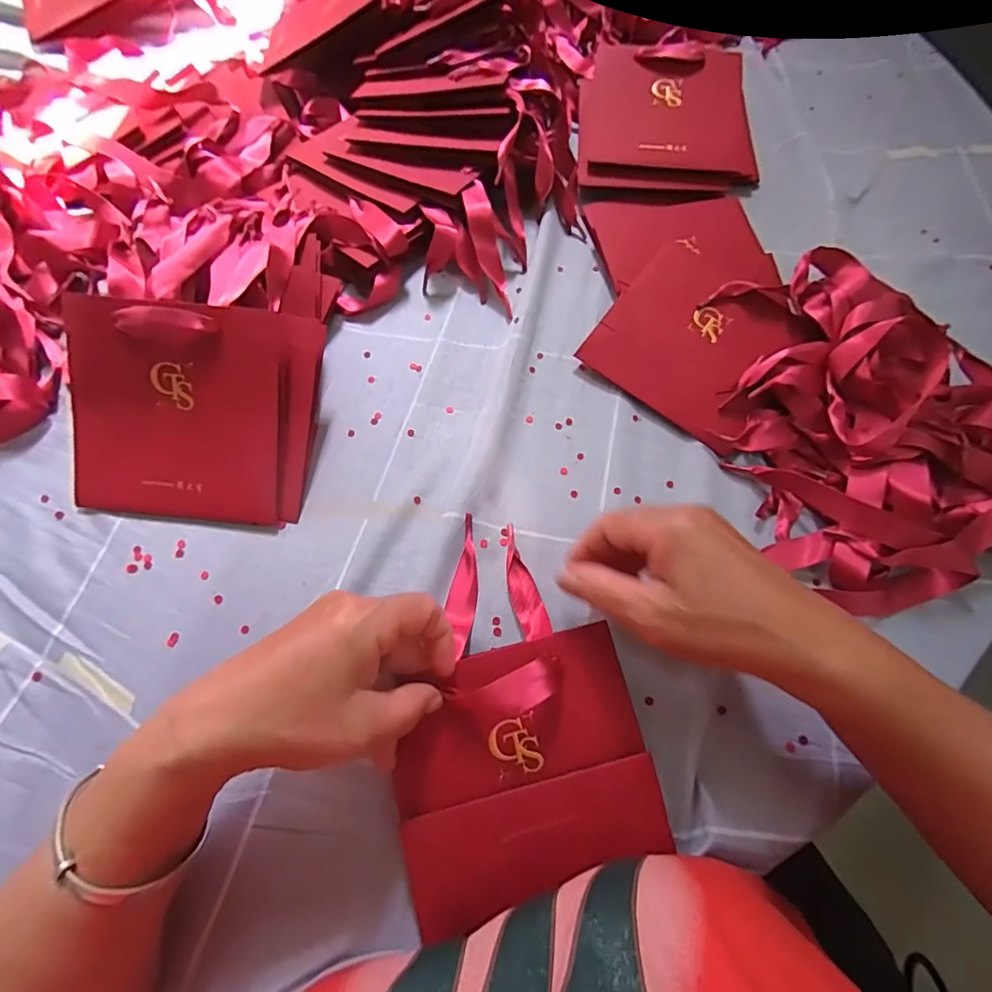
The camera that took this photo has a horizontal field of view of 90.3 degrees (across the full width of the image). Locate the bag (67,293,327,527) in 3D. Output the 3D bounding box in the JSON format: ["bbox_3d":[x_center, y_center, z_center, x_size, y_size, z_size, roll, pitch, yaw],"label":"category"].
[{"bbox_3d":[-0.204,-0.054,0.328,0.148,0.028,0.138,7,102,1],"label":"bag"}]

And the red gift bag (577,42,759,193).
[{"bbox_3d":[0.167,-0.364,0.476,0.167,0.017,0.158,4,80,1],"label":"red gift bag"}]

